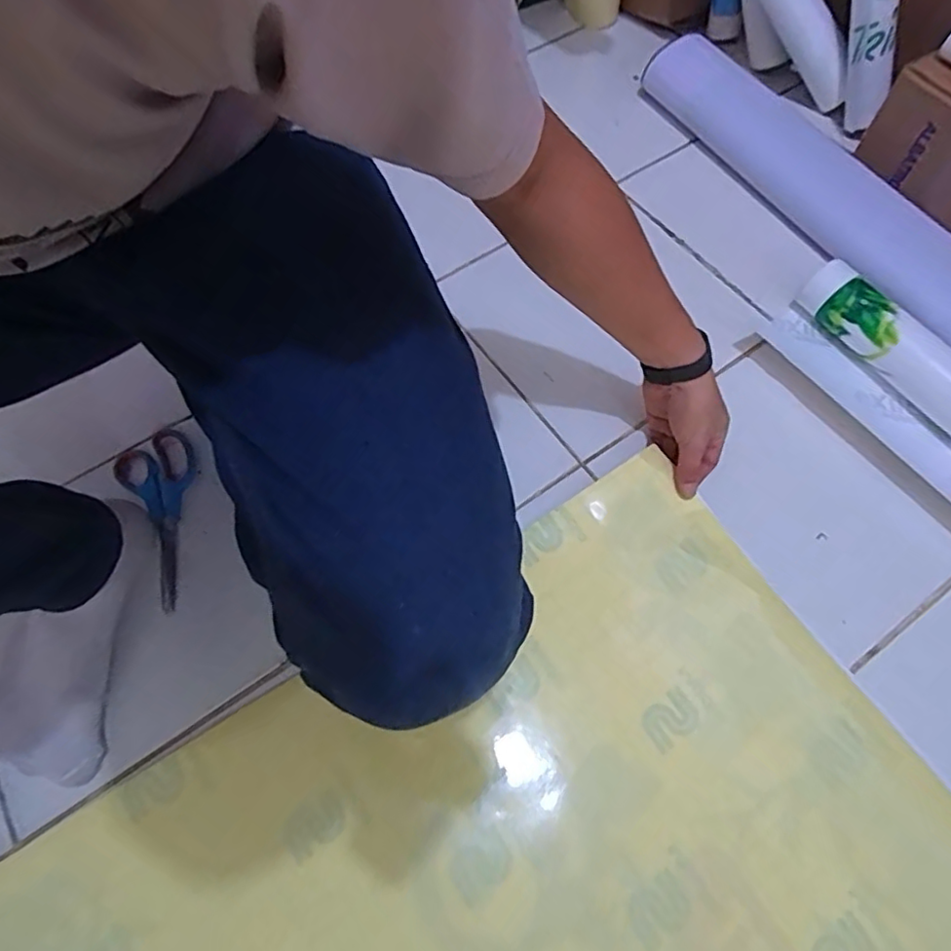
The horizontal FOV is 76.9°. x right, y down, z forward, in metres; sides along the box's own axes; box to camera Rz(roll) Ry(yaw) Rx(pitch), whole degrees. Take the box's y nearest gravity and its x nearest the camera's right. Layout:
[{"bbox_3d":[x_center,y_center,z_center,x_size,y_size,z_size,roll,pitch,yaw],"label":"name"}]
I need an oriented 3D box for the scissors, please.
[{"bbox_3d":[-0.310,0.039,0.617,0.079,0.017,0.182,-27,68,-11],"label":"scissors"}]

